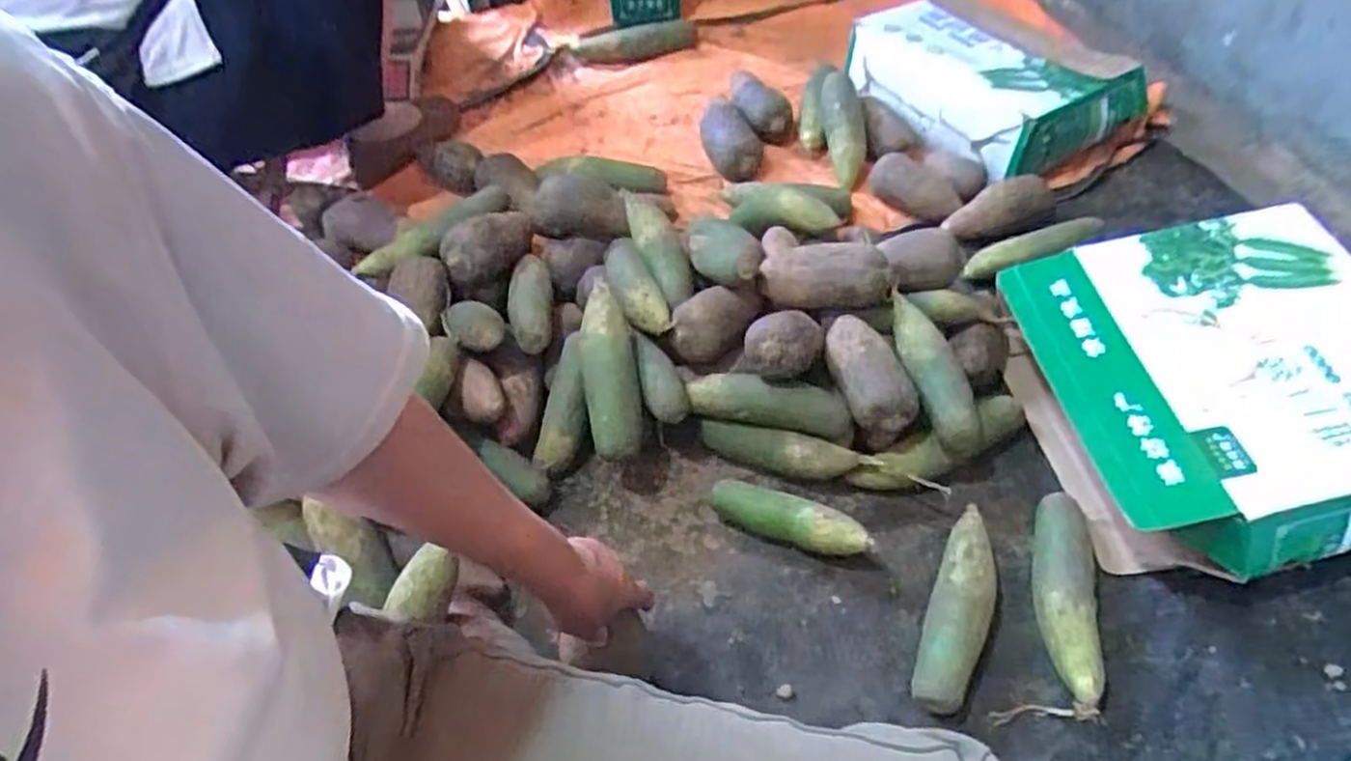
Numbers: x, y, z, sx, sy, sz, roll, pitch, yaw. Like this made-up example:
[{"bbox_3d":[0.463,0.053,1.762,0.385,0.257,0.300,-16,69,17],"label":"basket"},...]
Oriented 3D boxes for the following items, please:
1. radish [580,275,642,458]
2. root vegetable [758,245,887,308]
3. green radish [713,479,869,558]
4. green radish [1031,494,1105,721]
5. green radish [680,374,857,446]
[{"bbox_3d":[-0.075,-0.019,0.841,0.058,0.058,0.203,-8,74,-2],"label":"radish"},{"bbox_3d":[0.178,-0.129,0.909,0.150,0.057,0.068,4,53,7],"label":"root vegetable"},{"bbox_3d":[0.121,0.146,0.815,0.170,0.040,0.040,19,56,17],"label":"green radish"},{"bbox_3d":[0.377,0.213,0.749,0.056,0.056,0.211,5,53,7],"label":"green radish"},{"bbox_3d":[0.107,0.027,0.864,0.182,0.047,0.047,8,54,10],"label":"green radish"}]

